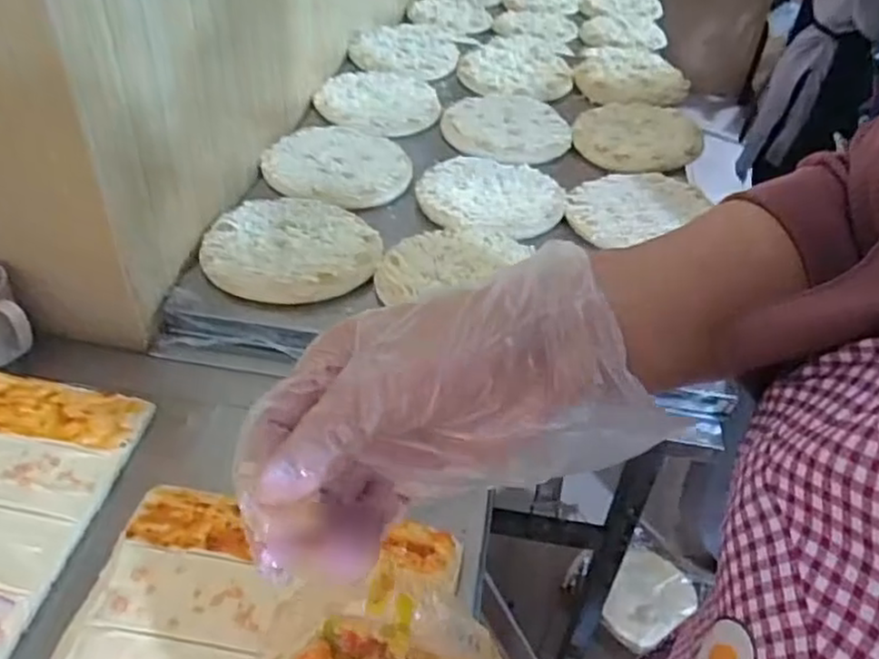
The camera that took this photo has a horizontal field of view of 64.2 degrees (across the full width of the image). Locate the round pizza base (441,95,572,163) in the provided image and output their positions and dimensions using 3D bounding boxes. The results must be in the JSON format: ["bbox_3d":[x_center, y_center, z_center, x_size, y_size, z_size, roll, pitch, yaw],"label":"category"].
[{"bbox_3d":[0.108,-0.329,1.136,0.198,0.017,0.238,1,40,-3],"label":"round pizza base"}]

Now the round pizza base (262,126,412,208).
[{"bbox_3d":[-0.144,-0.238,0.988,0.201,0.013,0.213,-3,41,-7],"label":"round pizza base"}]

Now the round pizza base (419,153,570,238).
[{"bbox_3d":[0.070,-0.191,0.957,0.195,0.011,0.202,7,40,4],"label":"round pizza base"}]

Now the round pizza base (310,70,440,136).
[{"bbox_3d":[-0.102,-0.385,1.181,0.195,0.020,0.231,-14,43,-19],"label":"round pizza base"}]

